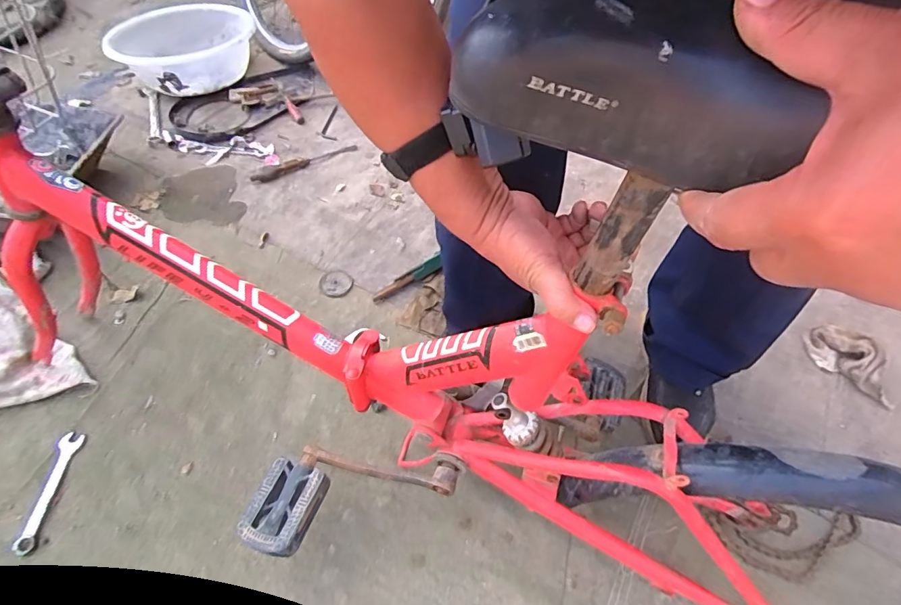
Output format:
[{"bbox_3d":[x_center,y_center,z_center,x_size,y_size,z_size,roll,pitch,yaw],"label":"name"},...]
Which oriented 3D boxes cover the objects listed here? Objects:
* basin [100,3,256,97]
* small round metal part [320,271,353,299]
[{"bbox_3d":[-0.664,-0.639,1.180,0.319,0.124,0.300,2,53,-2],"label":"basin"},{"bbox_3d":[-0.205,-0.034,0.850,0.052,0.011,0.054,2,55,-3],"label":"small round metal part"}]

